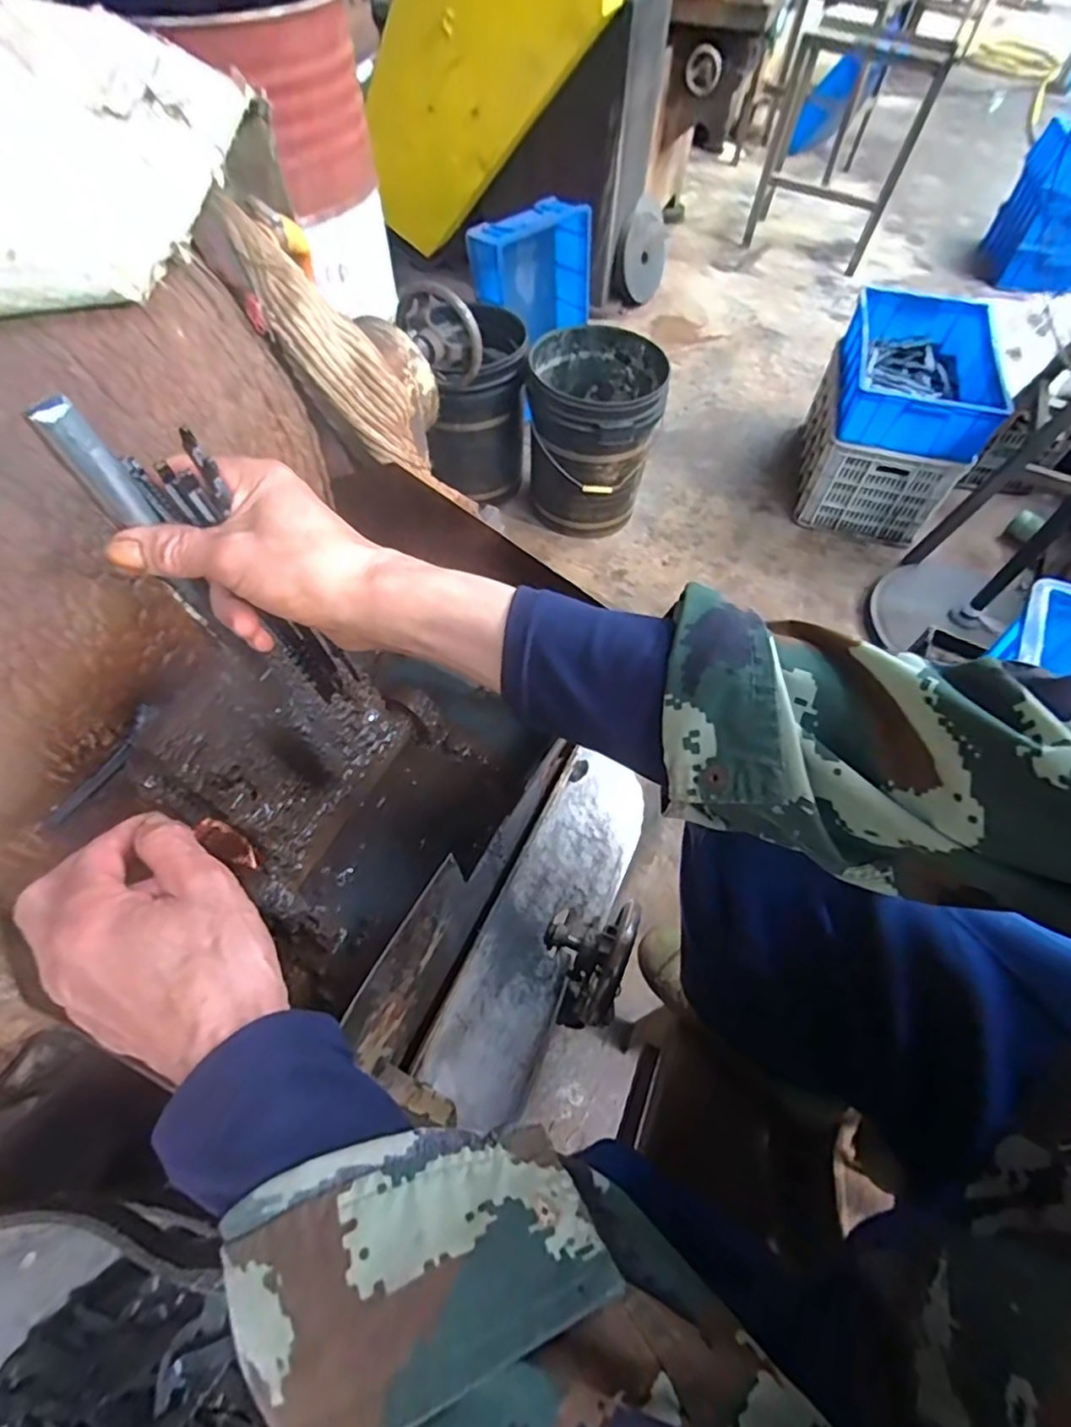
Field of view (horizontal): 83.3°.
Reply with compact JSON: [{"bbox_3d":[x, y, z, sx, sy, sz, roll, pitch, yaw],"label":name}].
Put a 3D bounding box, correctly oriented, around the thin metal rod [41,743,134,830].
[{"bbox_3d":[-0.298,0.049,0.405,0.005,0.012,0.069,28,62,14],"label":"thin metal rod"}]

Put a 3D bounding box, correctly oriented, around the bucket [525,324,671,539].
[{"bbox_3d":[0.147,-0.756,1.685,0.351,0.418,0.356,11,59,4],"label":"bucket"}]

